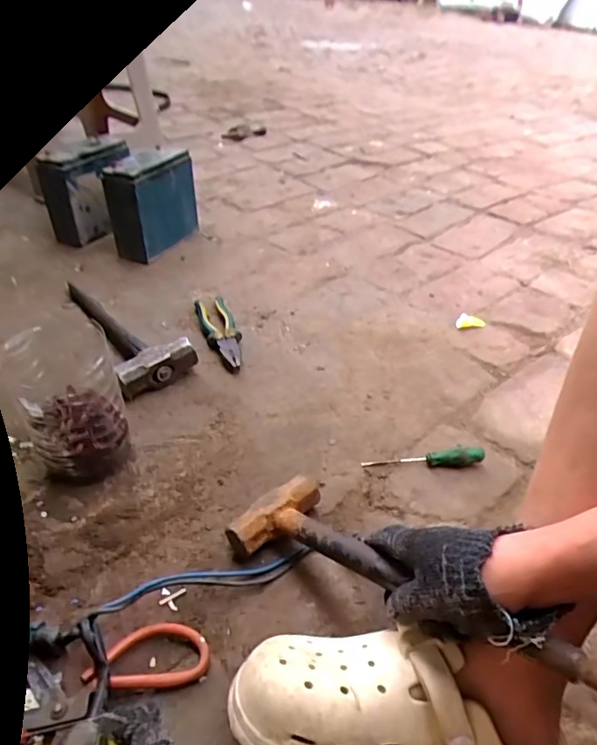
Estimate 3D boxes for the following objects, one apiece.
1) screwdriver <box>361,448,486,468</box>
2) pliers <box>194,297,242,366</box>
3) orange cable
[{"bbox_3d":[0.152,0.102,0.620,0.146,0.020,0.019,1,40,-1],"label":"screwdriver"},{"bbox_3d":[-0.121,-0.067,0.804,0.050,0.022,0.181,-12,42,-16],"label":"pliers"},{"bbox_3d":[-0.127,0.241,0.436,0.098,0.016,0.051,0,40,-2],"label":"orange cable"}]

